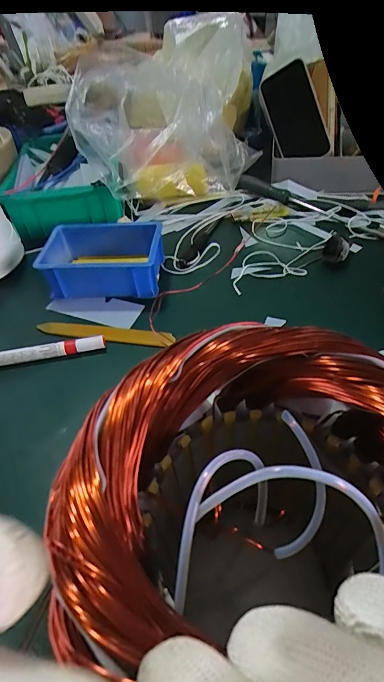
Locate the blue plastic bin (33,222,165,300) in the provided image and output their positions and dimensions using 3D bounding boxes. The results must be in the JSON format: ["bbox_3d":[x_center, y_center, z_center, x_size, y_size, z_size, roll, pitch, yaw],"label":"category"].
[{"bbox_3d":[-0.116,-0.102,0.480,0.153,0.056,0.102,1,48,6],"label":"blue plastic bin"}]

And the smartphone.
[{"bbox_3d":[0.157,-0.346,0.577,0.076,0.144,0.014,-17,3,38],"label":"smartphone"}]

